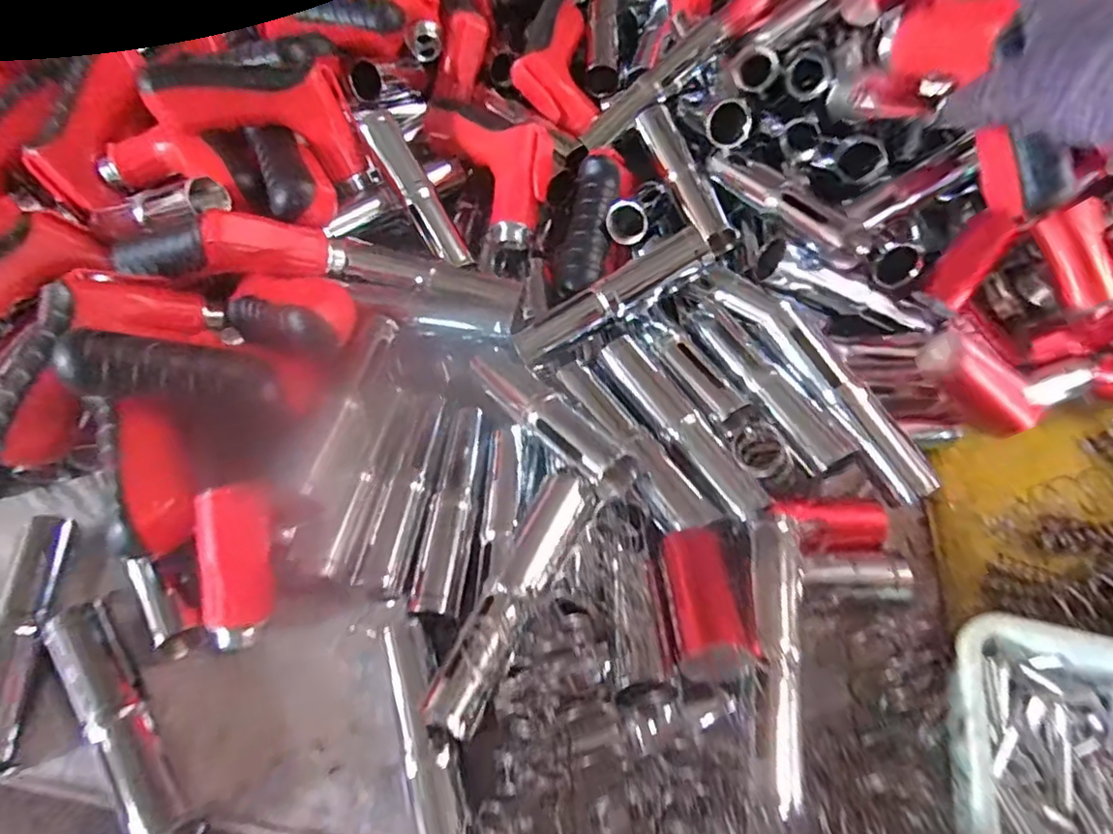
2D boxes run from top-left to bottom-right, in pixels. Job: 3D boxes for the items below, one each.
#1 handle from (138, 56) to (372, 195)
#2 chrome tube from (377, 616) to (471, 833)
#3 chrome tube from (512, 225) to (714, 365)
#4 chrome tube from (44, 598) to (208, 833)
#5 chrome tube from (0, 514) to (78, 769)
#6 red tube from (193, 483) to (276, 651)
[{"bbox_3d":[-0.191,-0.202,0.436,0.134,0.069,0.031,5,51,-25],"label":"handle"},{"bbox_3d":[-0.056,0.154,0.297,0.022,0.024,0.127,-17,56,-10],"label":"chrome tube"},{"bbox_3d":[0.032,-0.069,0.387,0.123,0.019,0.018,-30,55,11],"label":"chrome tube"},{"bbox_3d":[-0.202,0.142,0.310,0.024,0.025,0.128,-34,60,-21],"label":"chrome tube"},{"bbox_3d":[-0.268,0.109,0.332,0.025,0.028,0.124,-11,55,-6],"label":"chrome tube"},{"bbox_3d":[-0.157,0.074,0.326,0.028,0.024,0.081,2,98,3],"label":"red tube"}]

